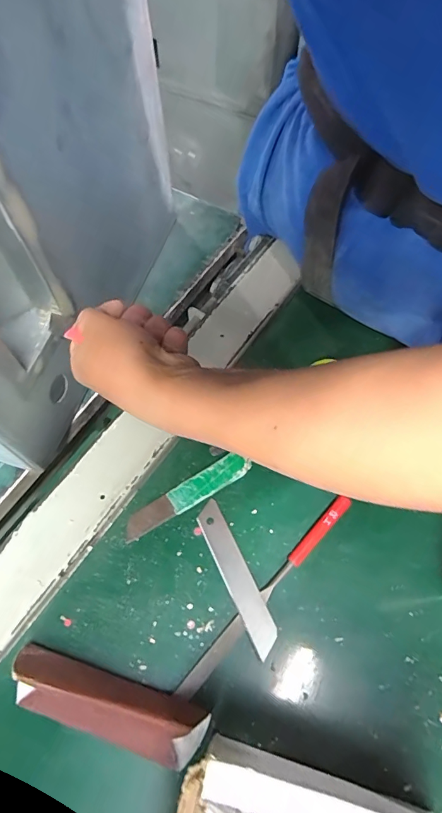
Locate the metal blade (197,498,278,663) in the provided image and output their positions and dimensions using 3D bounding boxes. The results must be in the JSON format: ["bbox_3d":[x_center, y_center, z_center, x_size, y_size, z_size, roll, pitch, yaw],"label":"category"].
[{"bbox_3d":[0.010,0.112,0.286,0.018,0.004,0.100,-25,62,-7],"label":"metal blade"}]

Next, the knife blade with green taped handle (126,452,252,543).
[{"bbox_3d":[-0.025,0.065,0.311,0.100,0.004,0.019,-29,65,-13],"label":"knife blade with green taped handle"}]

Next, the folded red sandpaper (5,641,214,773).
[{"bbox_3d":[-0.067,0.171,0.240,0.116,0.034,0.039,14,63,9],"label":"folded red sandpaper"}]

